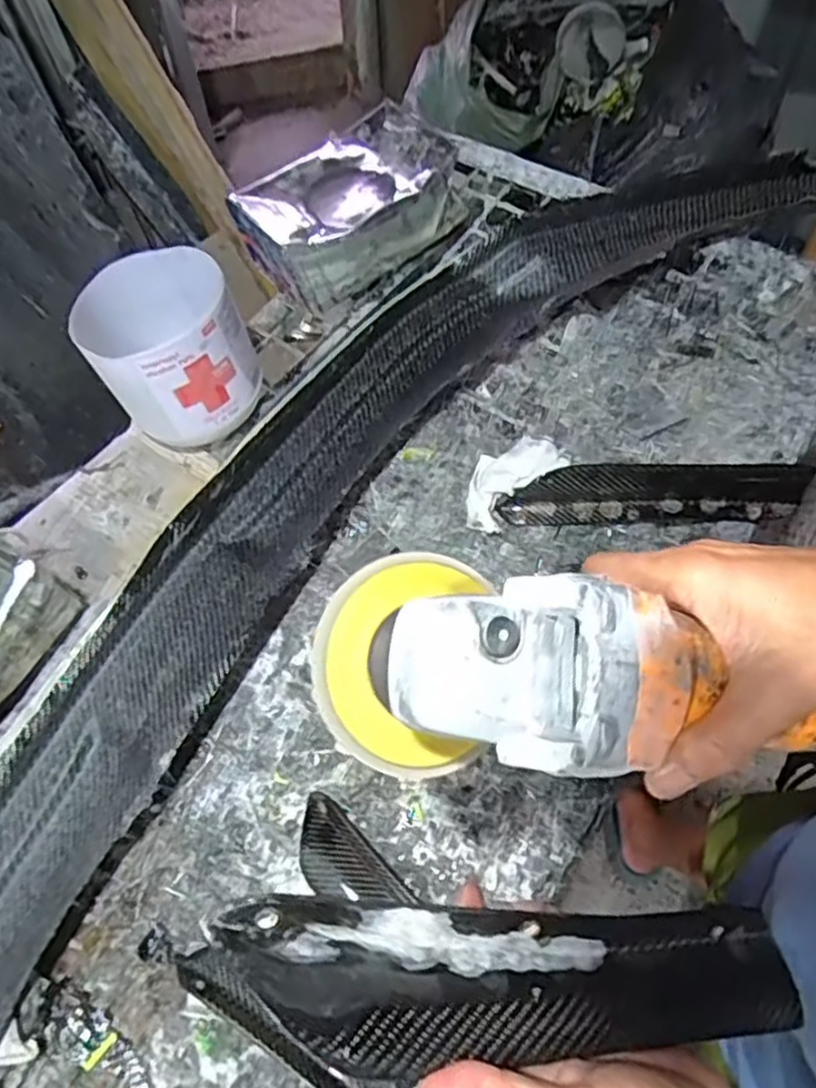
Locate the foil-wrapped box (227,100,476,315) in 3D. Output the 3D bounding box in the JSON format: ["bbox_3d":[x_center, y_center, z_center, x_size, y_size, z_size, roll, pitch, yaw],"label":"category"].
[{"bbox_3d":[-0.072,-0.398,0.834,0.228,0.096,0.177,-32,63,-15],"label":"foil-wrapped box"}]

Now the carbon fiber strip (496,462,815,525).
[{"bbox_3d":[0.233,-0.051,0.682,0.280,0.058,0.019,-1,26,5],"label":"carbon fiber strip"}]

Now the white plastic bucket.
[{"bbox_3d":[-0.237,-0.193,0.727,0.146,0.123,0.143,-1,59,2],"label":"white plastic bucket"}]

